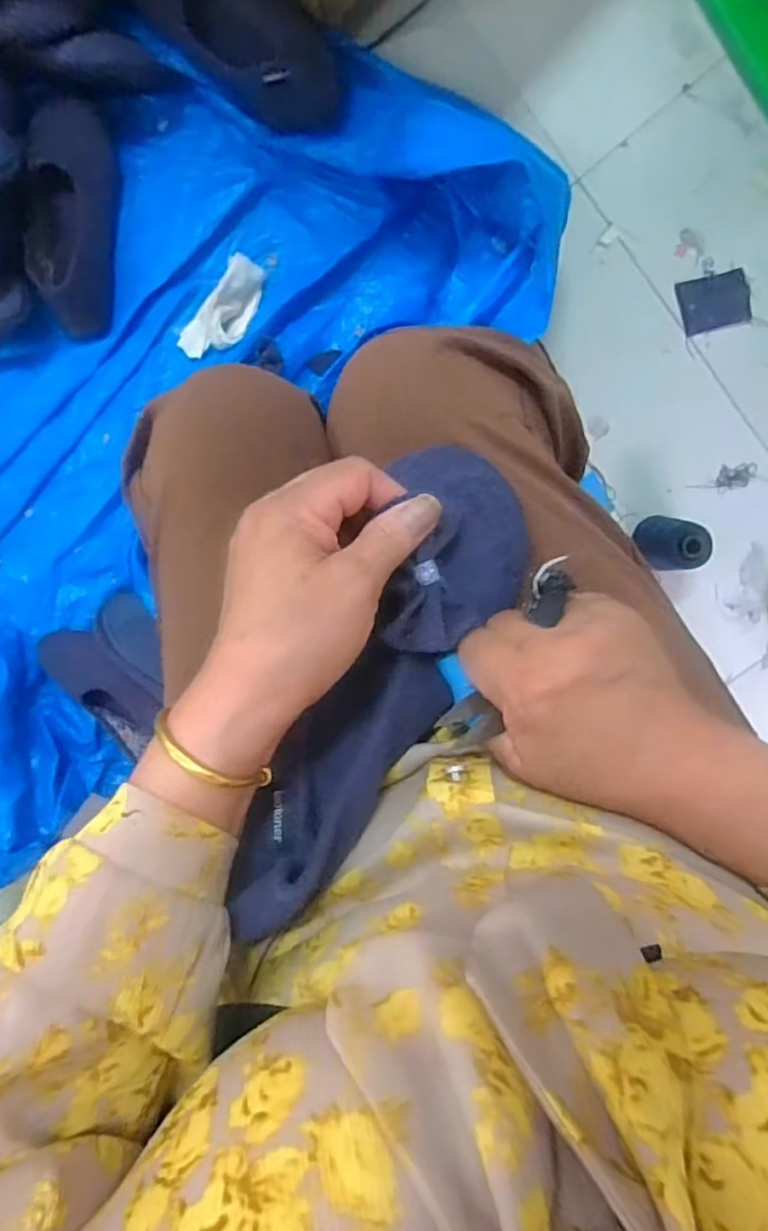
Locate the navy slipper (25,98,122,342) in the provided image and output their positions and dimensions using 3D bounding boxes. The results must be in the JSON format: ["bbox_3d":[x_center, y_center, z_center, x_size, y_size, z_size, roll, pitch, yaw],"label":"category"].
[{"bbox_3d":[-0.358,-0.455,0.722,0.082,0.069,0.243,1,97,2],"label":"navy slipper"}]

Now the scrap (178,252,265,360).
[{"bbox_3d":[-0.190,-0.360,0.741,0.059,0.037,0.127,42,97,-3],"label":"scrap"}]

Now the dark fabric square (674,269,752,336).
[{"bbox_3d":[0.390,-0.370,0.739,0.081,0.005,0.062,-11,94,5],"label":"dark fabric square"}]

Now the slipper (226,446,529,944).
[{"bbox_3d":[-0.004,0.028,0.290,0.076,0.051,0.233,29,83,-1],"label":"slipper"}]

